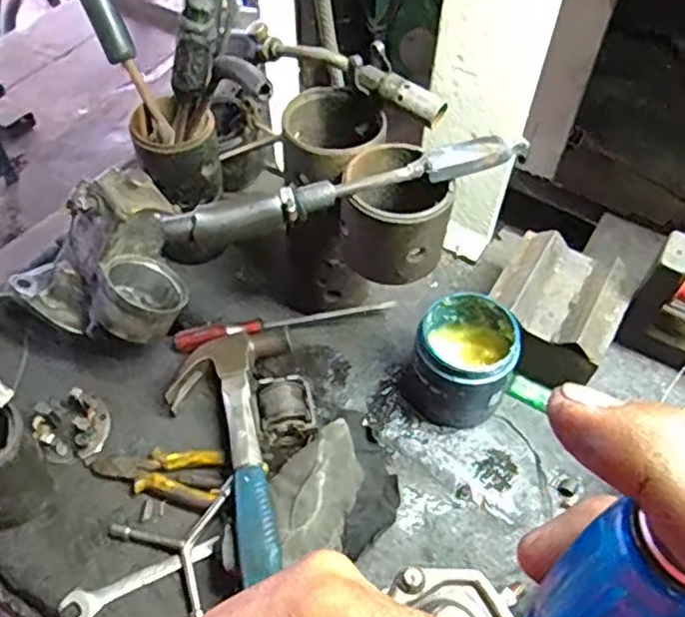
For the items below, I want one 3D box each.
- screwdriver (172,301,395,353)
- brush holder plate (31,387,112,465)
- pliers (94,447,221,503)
[{"bbox_3d":[-0.060,0.019,0.706,0.233,0.024,0.025,-6,53,-6],"label":"screwdriver"},{"bbox_3d":[-0.259,0.111,0.643,0.064,0.035,0.063,1,53,-1],"label":"brush holder plate"},{"bbox_3d":[-0.172,0.149,0.617,0.130,0.014,0.046,6,53,3],"label":"pliers"}]

